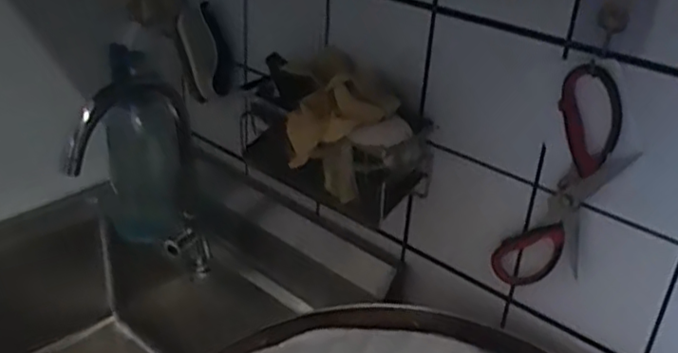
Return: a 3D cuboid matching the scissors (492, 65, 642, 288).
[{"bbox_3d":[0.220,0.016,0.657,0.093,0.253,0.016,25,35,33],"label":"scissors"}]

